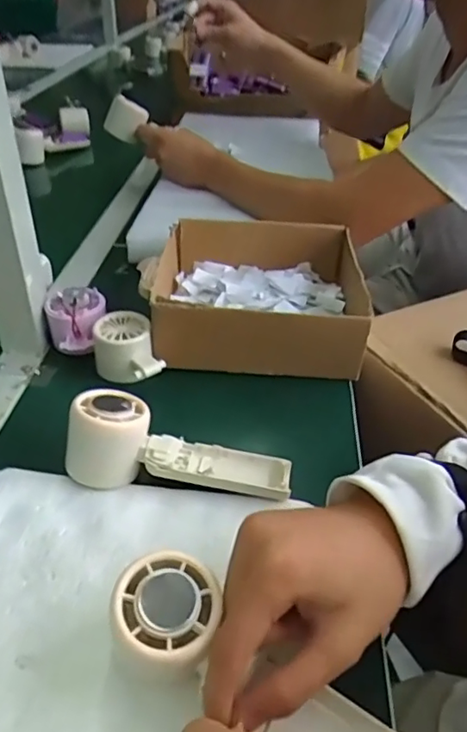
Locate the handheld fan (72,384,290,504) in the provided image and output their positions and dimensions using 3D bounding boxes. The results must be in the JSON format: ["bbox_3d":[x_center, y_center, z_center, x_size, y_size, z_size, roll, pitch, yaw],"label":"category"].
[{"bbox_3d":[-0.040,0.067,0.428,0.168,0.056,0.064,14,34,-7],"label":"handheld fan"}]

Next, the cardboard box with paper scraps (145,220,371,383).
[{"bbox_3d":[0.034,-0.080,0.594,0.208,0.072,0.209,4,37,1],"label":"cardboard box with paper scraps"}]

